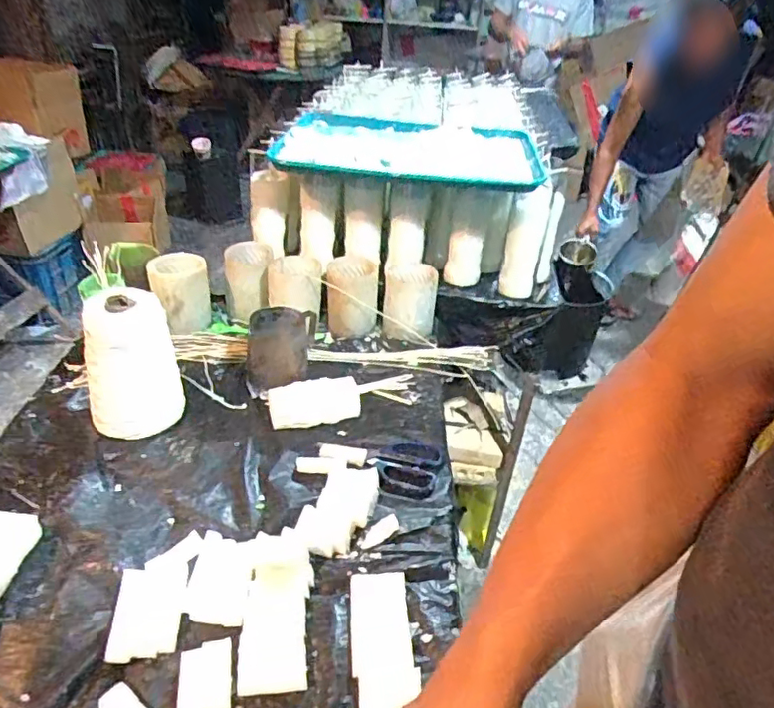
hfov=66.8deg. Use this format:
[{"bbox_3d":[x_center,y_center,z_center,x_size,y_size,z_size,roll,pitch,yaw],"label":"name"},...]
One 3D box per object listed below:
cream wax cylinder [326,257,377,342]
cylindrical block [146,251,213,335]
[{"bbox_3d":[-0.062,-0.098,1.011,0.082,0.110,0.085,1,35,-6],"label":"cream wax cylinder"},{"bbox_3d":[-0.341,-0.102,0.987,0.089,0.112,0.067,-26,45,-36],"label":"cylindrical block"}]

